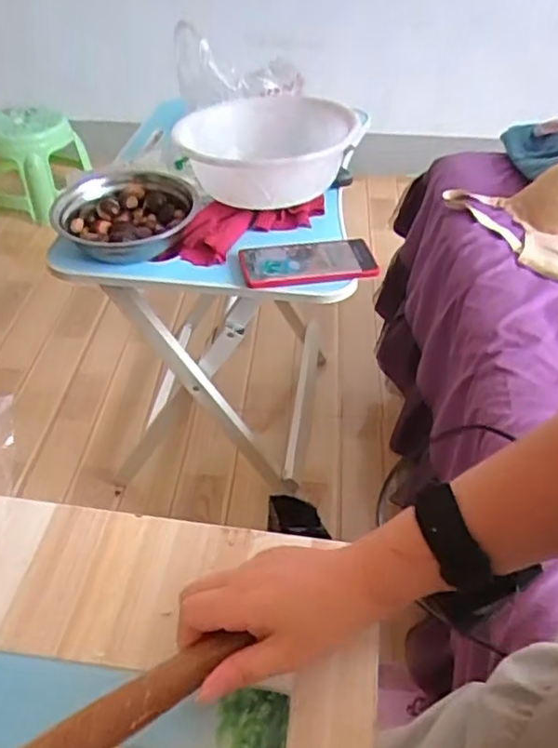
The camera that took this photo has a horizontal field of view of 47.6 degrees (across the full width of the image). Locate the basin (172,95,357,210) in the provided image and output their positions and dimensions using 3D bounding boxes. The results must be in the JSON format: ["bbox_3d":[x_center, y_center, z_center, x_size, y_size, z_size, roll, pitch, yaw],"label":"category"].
[{"bbox_3d":[-0.006,-0.293,0.849,0.223,0.103,0.246,-9,43,-11],"label":"basin"}]

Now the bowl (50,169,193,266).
[{"bbox_3d":[-0.204,-0.211,0.829,0.166,0.057,0.165,0,42,0],"label":"bowl"}]

